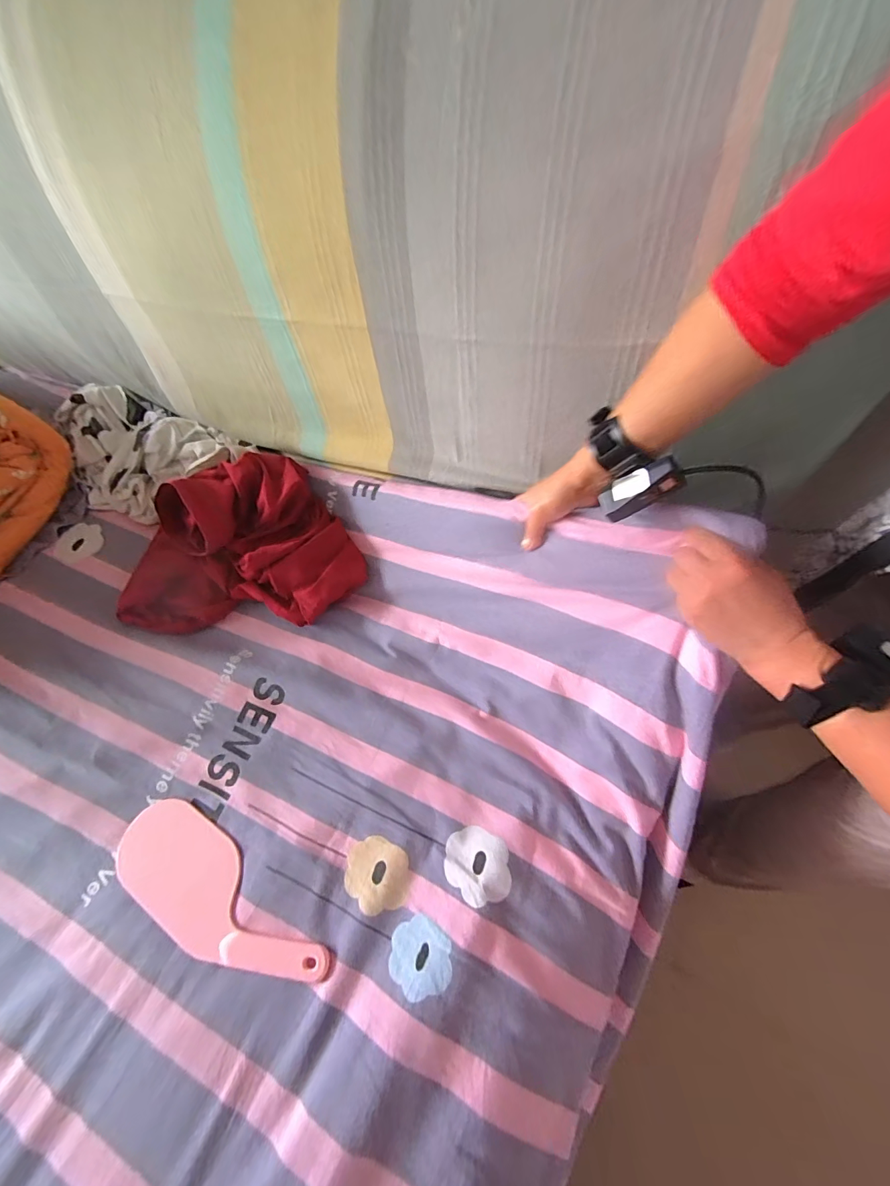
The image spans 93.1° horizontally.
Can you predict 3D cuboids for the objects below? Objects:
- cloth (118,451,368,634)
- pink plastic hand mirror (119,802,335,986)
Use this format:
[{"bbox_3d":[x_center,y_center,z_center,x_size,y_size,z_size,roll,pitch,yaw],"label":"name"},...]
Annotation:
[{"bbox_3d":[-0.313,-0.045,0.608,0.333,0.119,0.252,-31,63,-14],"label":"cloth"},{"bbox_3d":[-0.251,0.333,0.458,0.276,0.009,0.093,29,66,18],"label":"pink plastic hand mirror"}]

